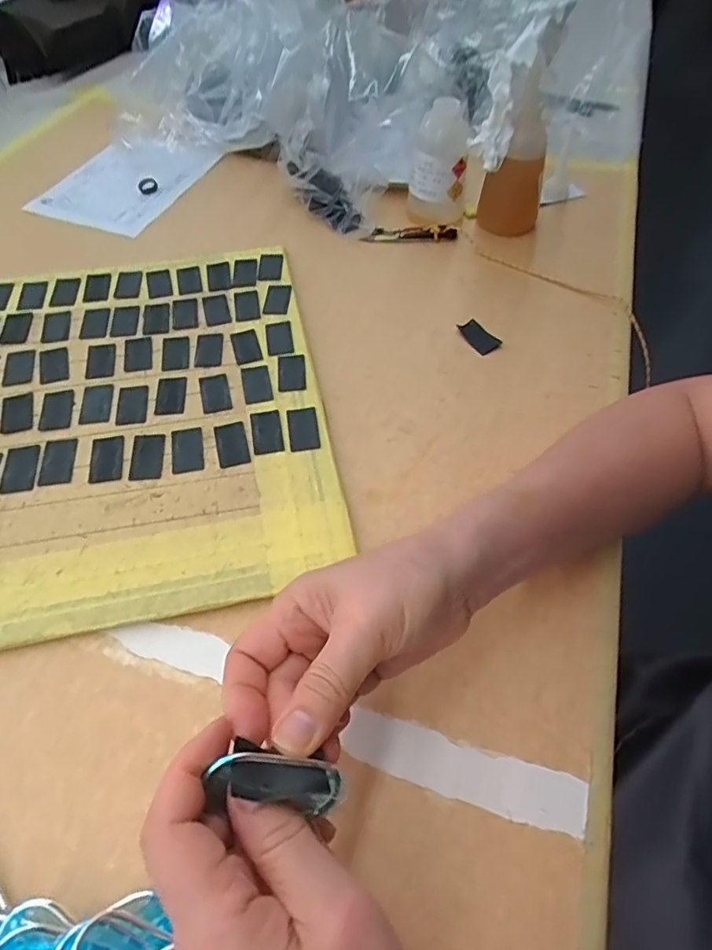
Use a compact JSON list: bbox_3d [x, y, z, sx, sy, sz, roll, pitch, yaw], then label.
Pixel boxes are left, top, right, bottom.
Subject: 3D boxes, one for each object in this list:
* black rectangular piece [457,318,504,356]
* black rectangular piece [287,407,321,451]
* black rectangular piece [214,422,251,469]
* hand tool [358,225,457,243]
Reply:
[{"bbox_3d":[0.115,-0.130,0.496,0.024,0.004,0.043,-29,60,-20],"label":"black rectangular piece"},{"bbox_3d":[-0.042,-0.037,0.423,0.024,0.004,0.042,-7,55,-6],"label":"black rectangular piece"},{"bbox_3d":[-0.096,-0.025,0.416,0.023,0.004,0.043,-13,56,-10],"label":"black rectangular piece"},{"bbox_3d":[0.059,-0.268,0.590,0.102,0.015,0.017,3,54,1],"label":"hand tool"}]

